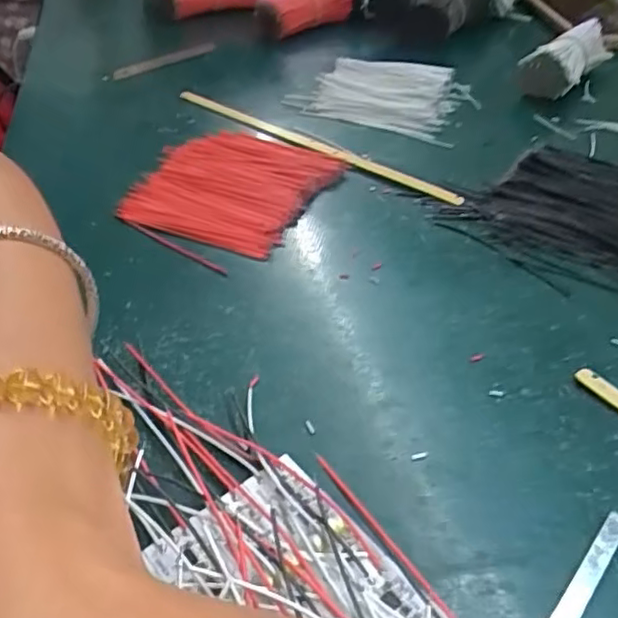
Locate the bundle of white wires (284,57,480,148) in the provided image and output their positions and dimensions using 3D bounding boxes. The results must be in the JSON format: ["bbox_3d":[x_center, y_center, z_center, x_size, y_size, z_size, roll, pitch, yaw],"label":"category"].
[{"bbox_3d":[0.048,-0.136,0.402,0.106,0.020,0.060,21,46,23],"label":"bundle of white wires"}]

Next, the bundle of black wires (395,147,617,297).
[{"bbox_3d":[0.120,-0.049,0.309,0.119,0.016,0.088,30,50,30],"label":"bundle of black wires"}]

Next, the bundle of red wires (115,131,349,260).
[{"bbox_3d":[-0.042,-0.068,0.341,0.091,0.010,0.092,18,45,20],"label":"bundle of red wires"}]

